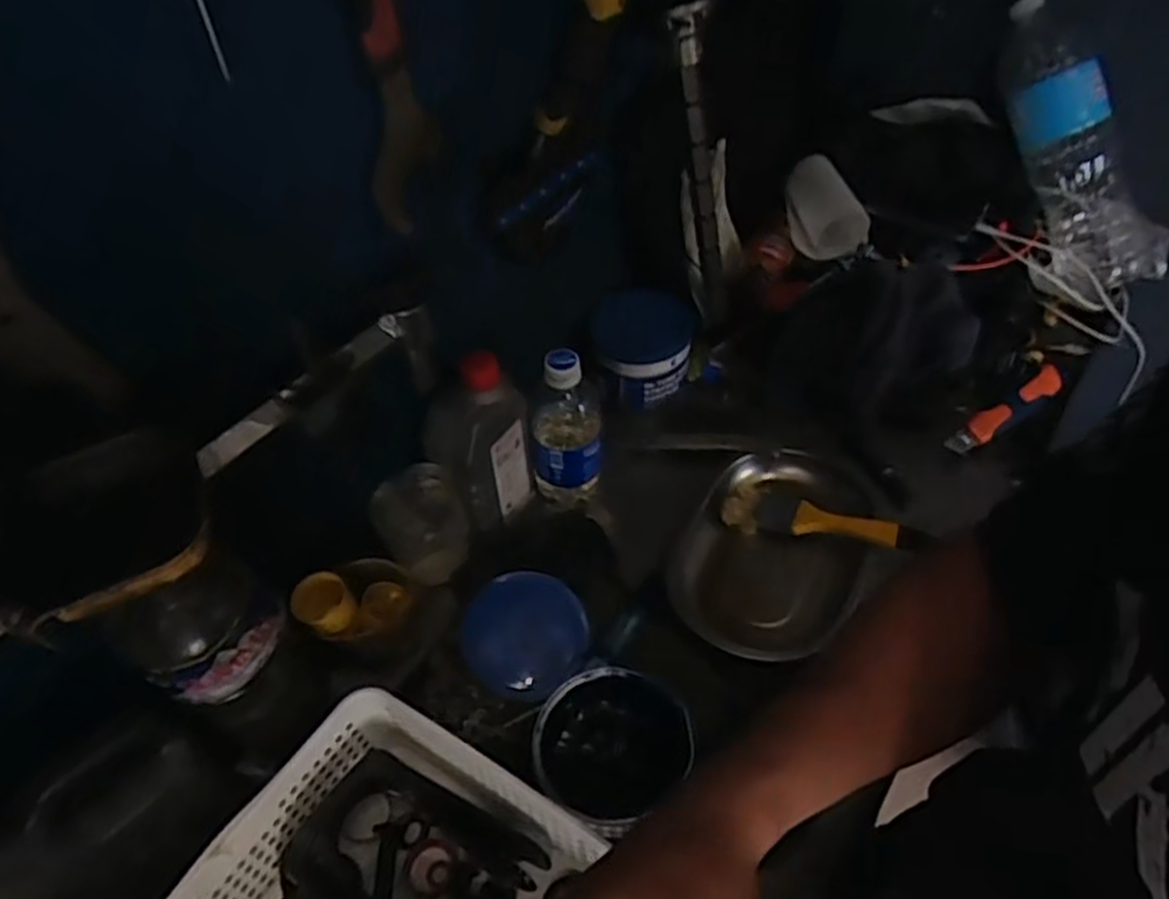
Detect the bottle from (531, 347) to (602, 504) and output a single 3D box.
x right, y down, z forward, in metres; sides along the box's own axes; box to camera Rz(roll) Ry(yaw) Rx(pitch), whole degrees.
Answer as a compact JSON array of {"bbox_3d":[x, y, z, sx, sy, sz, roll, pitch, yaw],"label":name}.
[{"bbox_3d":[-0.018,-0.029,0.683,0.059,0.137,0.059,-2,48,3],"label":"bottle"}]

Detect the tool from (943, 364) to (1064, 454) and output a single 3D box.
[{"bbox_3d":[0.407,-0.038,0.754,0.173,0.026,0.030,-32,53,-21],"label":"tool"}]

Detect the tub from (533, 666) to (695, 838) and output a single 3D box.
[{"bbox_3d":[0.020,0.208,0.534,0.093,0.078,0.103,28,56,26],"label":"tub"}]

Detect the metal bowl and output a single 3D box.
[{"bbox_3d":[0.169,0.084,0.687,0.160,0.035,0.213,24,55,24],"label":"metal bowl"}]

